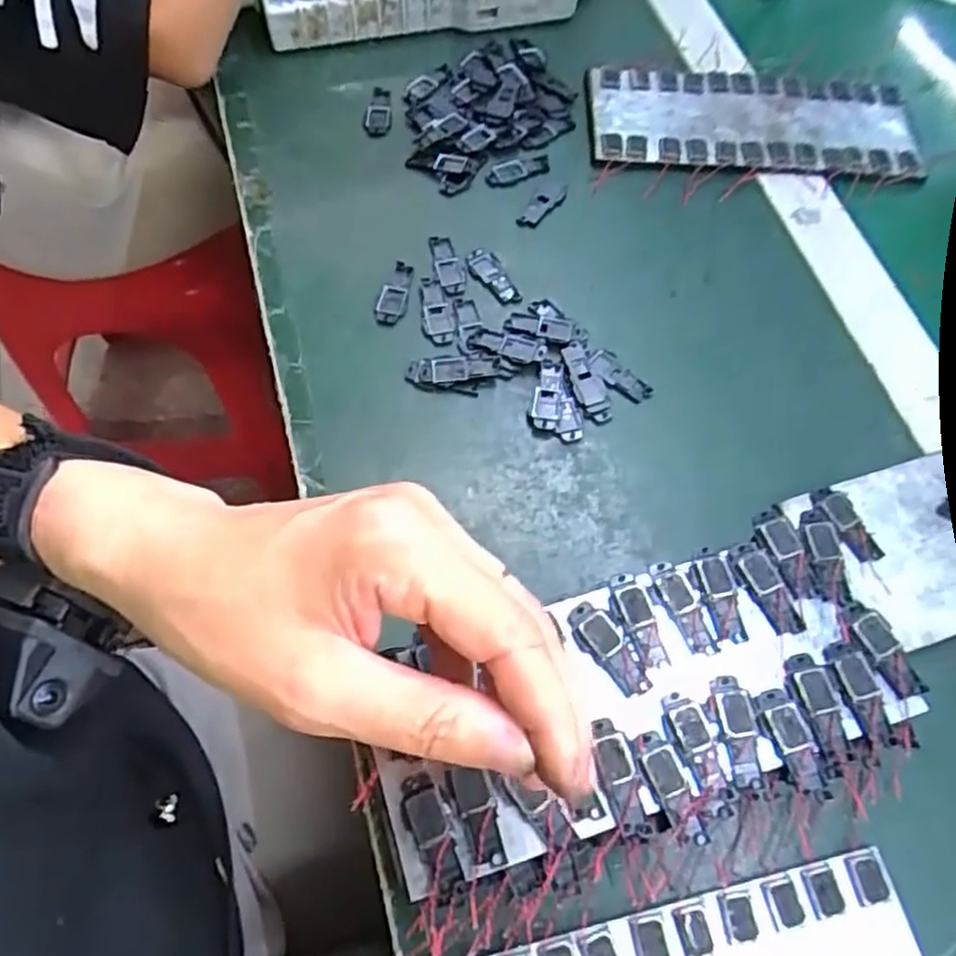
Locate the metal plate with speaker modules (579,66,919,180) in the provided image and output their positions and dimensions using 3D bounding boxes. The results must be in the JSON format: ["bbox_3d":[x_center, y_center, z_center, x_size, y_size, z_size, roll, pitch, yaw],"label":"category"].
[{"bbox_3d":[0.171,-0.221,0.456,0.201,0.010,0.084,1,65,-1],"label":"metal plate with speaker modules"}]

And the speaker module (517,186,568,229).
[{"bbox_3d":[0.037,-0.159,0.423,0.013,0.004,0.041,36,69,14],"label":"speaker module"}]

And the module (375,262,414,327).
[{"bbox_3d":[-0.044,-0.100,0.390,0.014,0.004,0.039,15,65,5],"label":"module"}]

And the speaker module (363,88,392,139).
[{"bbox_3d":[-0.061,-0.226,0.450,0.017,0.004,0.037,3,65,-1],"label":"speaker module"}]

